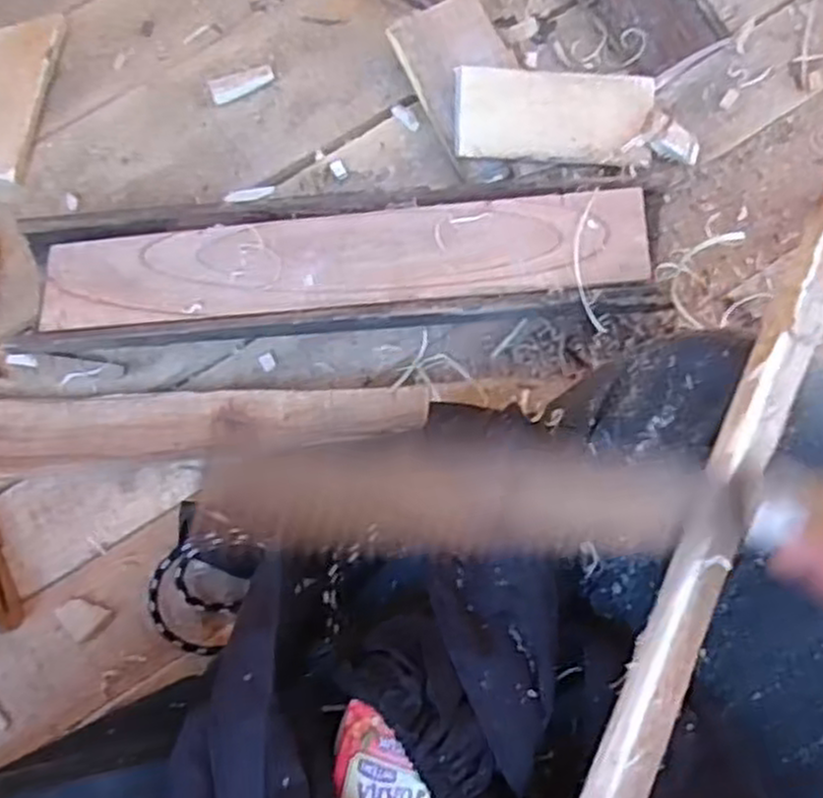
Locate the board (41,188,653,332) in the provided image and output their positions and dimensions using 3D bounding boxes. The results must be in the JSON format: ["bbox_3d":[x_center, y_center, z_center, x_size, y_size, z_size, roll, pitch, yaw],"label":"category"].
[{"bbox_3d":[-0.044,-0.087,0.488,0.375,0.017,0.060,-4,76,1],"label":"board"}]

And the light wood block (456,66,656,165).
[{"bbox_3d":[0.100,-0.198,0.542,0.135,0.015,0.059,2,100,-7],"label":"light wood block"}]

